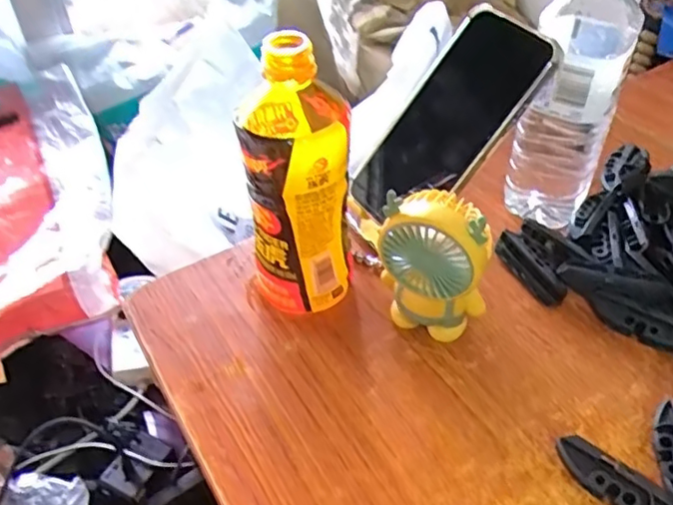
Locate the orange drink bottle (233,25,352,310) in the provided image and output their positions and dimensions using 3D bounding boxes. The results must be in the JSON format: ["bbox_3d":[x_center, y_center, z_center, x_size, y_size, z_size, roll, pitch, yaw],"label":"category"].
[{"bbox_3d":[-0.025,-0.045,0.405,0.064,0.184,0.073,-2,44,1],"label":"orange drink bottle"}]

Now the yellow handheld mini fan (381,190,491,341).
[{"bbox_3d":[0.064,0.011,0.403,0.066,0.108,0.035,18,47,21],"label":"yellow handheld mini fan"}]

